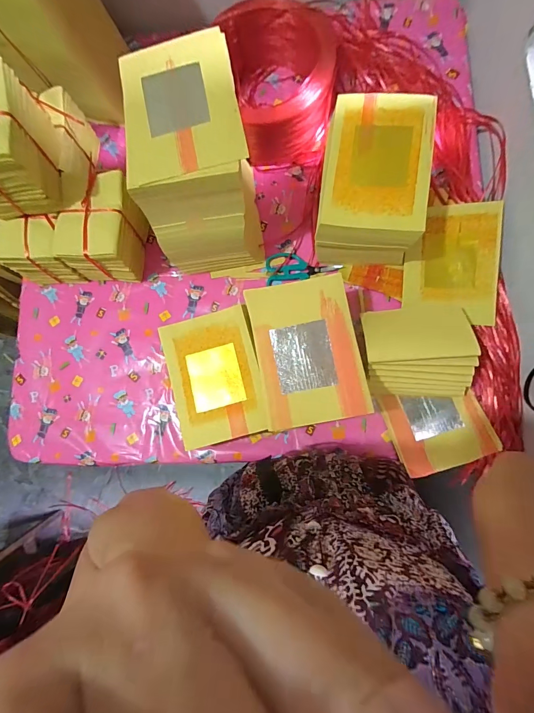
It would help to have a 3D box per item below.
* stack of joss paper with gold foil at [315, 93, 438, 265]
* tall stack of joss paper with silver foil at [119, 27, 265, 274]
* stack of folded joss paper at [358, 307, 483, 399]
[{"bbox_3d":[0.179,-0.286,0.601,0.167,0.164,0.259,4,83,6],"label":"stack of joss paper with gold foil"},{"bbox_3d":[-0.112,-0.324,0.596,0.166,0.253,0.257,-6,82,4],"label":"tall stack of joss paper with silver foil"},{"bbox_3d":[0.250,-0.007,0.570,0.164,0.117,0.151,-4,82,5],"label":"stack of folded joss paper"}]

